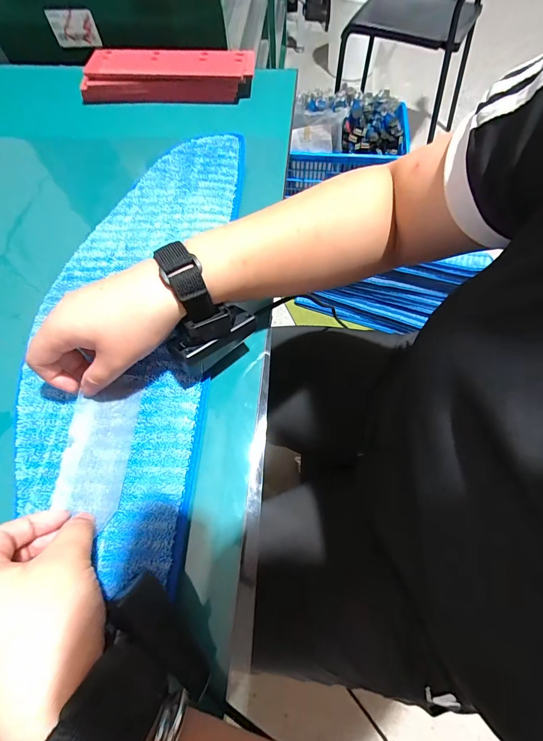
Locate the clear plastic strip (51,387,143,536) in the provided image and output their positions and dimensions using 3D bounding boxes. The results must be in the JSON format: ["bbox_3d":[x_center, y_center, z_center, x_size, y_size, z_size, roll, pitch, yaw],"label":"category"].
[{"bbox_3d":[-0.135,0.063,0.266,0.051,0.004,0.093,0,65,2],"label":"clear plastic strip"}]

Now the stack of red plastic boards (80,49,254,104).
[{"bbox_3d":[-0.147,-0.425,0.500,0.239,0.035,0.068,1,65,2],"label":"stack of red plastic boards"}]

